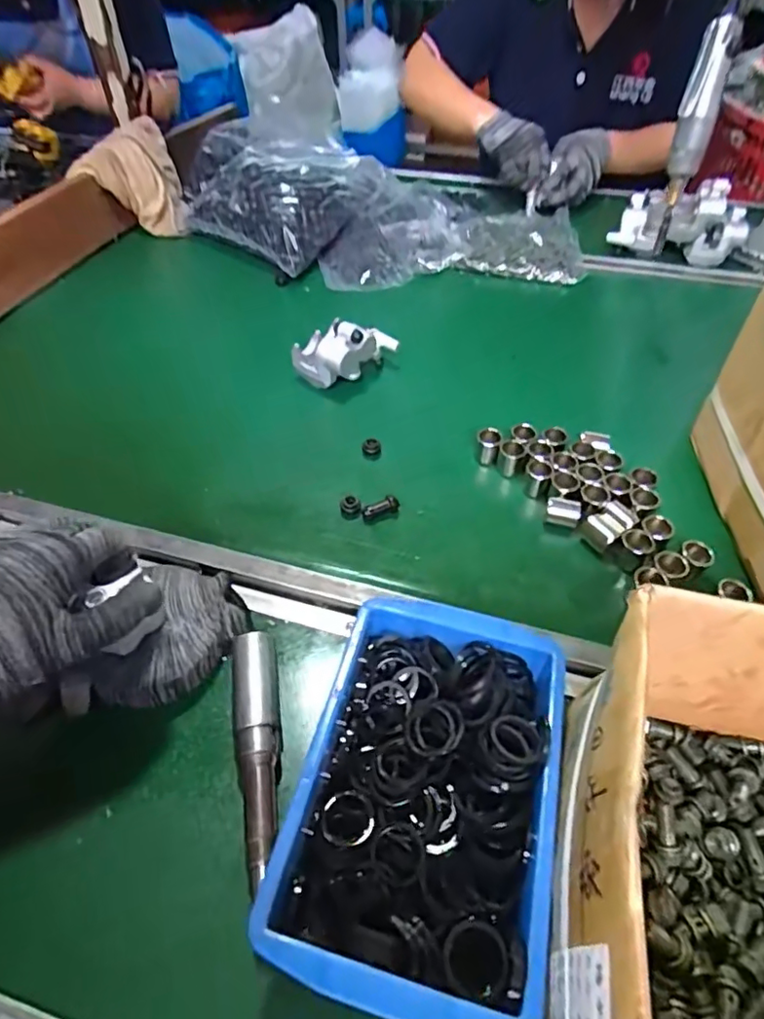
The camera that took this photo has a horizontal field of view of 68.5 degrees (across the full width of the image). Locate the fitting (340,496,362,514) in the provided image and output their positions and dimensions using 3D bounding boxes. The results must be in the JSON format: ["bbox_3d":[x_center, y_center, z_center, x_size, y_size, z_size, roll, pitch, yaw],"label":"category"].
[{"bbox_3d":[-0.028,-0.003,0.497,0.017,0.013,0.012,-11,51,-10],"label":"fitting"}]

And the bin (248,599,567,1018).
[{"bbox_3d":[0.027,0.161,0.331,0.140,0.060,0.208,10,50,8],"label":"bin"}]

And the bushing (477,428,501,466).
[{"bbox_3d":[0.102,-0.061,0.543,0.020,0.028,0.021,7,50,5],"label":"bushing"}]

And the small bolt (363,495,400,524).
[{"bbox_3d":[-0.001,0.000,0.498,0.034,0.009,0.012,-30,55,-7],"label":"small bolt"}]

